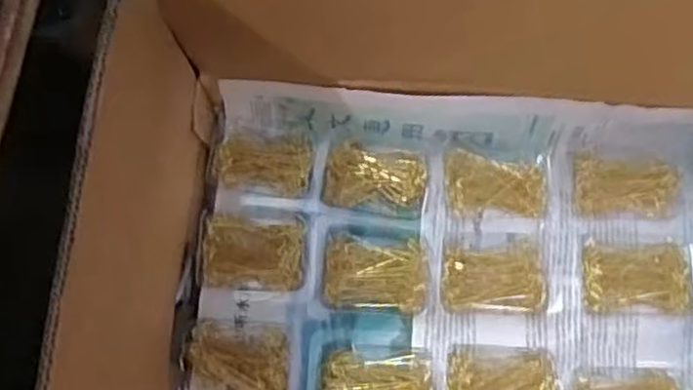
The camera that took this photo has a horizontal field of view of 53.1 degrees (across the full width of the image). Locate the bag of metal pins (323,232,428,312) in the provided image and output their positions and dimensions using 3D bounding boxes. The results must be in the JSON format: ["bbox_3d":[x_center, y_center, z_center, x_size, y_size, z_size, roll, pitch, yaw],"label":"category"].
[{"bbox_3d":[0.020,0.054,0.487,0.071,0.017,0.049,2,76,1],"label":"bag of metal pins"}]

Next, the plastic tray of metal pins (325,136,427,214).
[{"bbox_3d":[0.021,-0.014,0.507,0.072,0.014,0.051,5,76,2],"label":"plastic tray of metal pins"}]

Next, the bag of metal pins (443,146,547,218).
[{"bbox_3d":[0.106,-0.008,0.501,0.071,0.022,0.044,4,76,2],"label":"bag of metal pins"}]

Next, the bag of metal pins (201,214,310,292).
[{"bbox_3d":[-0.066,0.042,0.495,0.073,0.022,0.049,3,76,1],"label":"bag of metal pins"}]

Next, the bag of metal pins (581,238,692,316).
[{"bbox_3d":[0.207,0.056,0.486,0.080,0.026,0.051,3,76,1],"label":"bag of metal pins"}]

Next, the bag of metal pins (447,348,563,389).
[{"bbox_3d":[0.106,0.130,0.468,0.075,0.025,0.050,0,76,1],"label":"bag of metal pins"}]

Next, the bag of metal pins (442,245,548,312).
[{"bbox_3d":[0.104,0.059,0.494,0.071,0.013,0.045,0,76,1],"label":"bag of metal pins"}]

